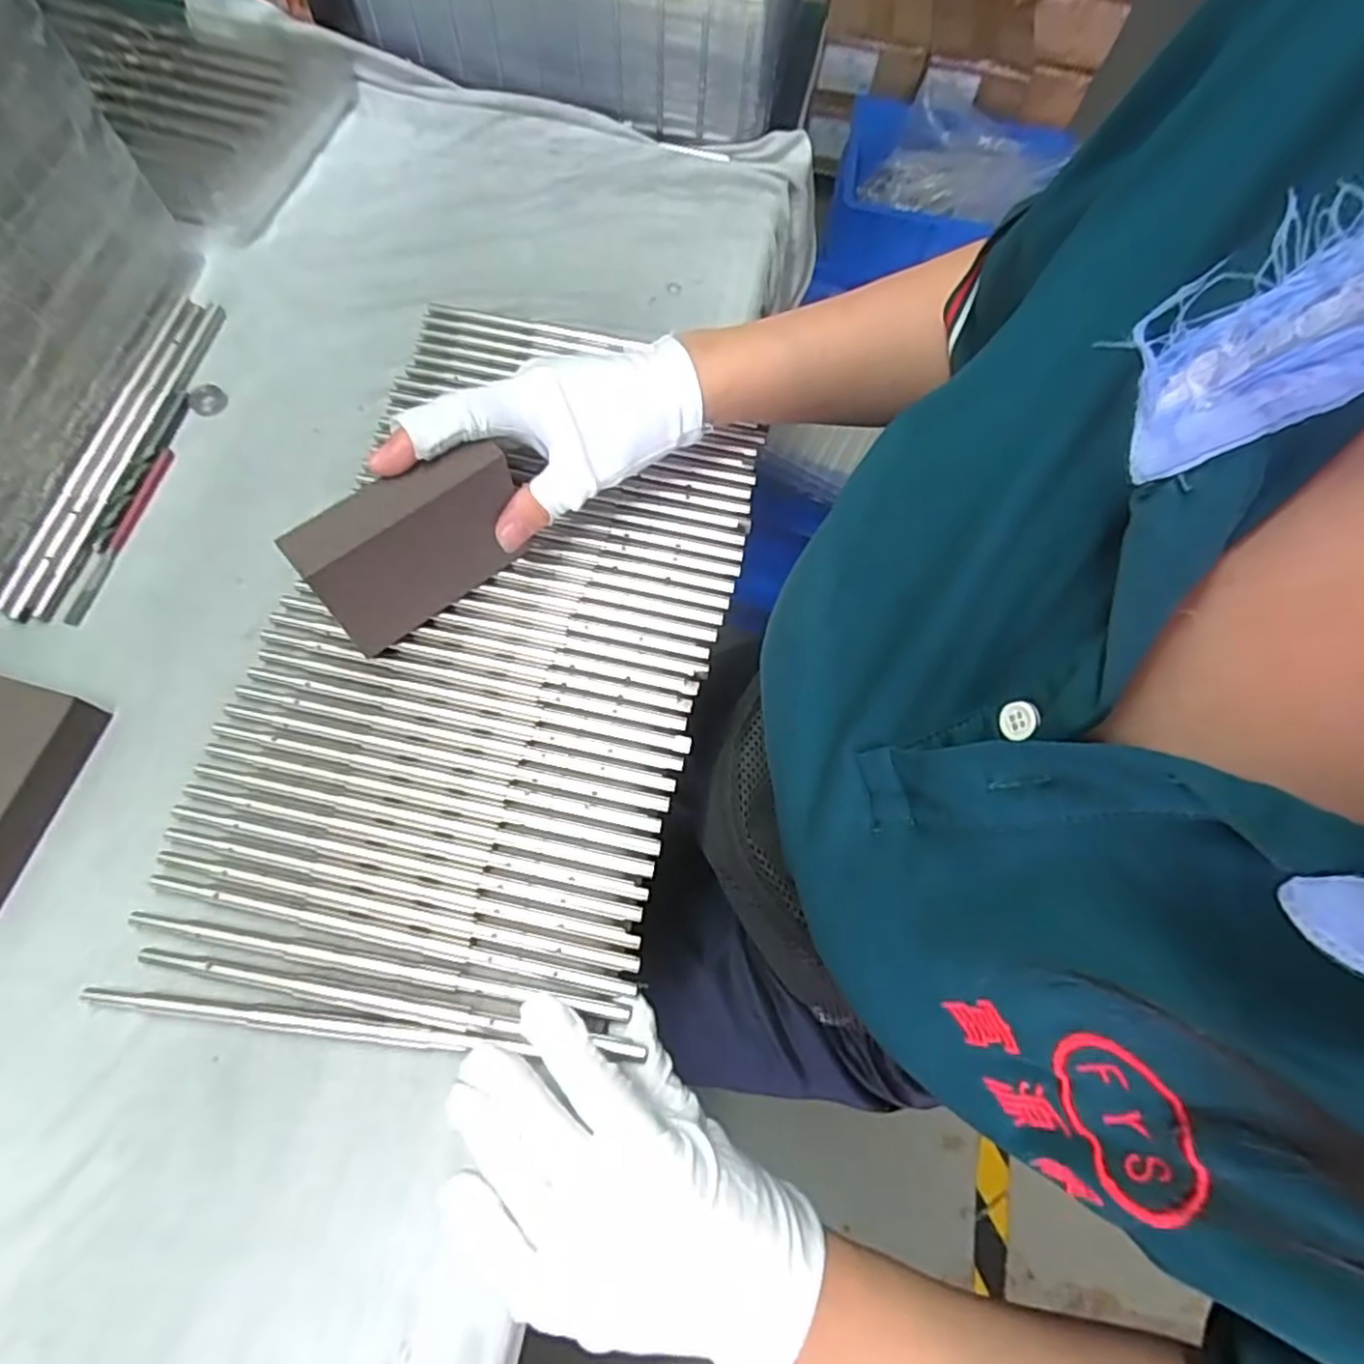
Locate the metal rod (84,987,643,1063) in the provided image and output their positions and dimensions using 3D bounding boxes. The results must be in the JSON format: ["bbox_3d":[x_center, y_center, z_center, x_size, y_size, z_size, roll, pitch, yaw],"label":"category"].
[{"bbox_3d":[-0.131,0.139,0.287,0.217,0.007,0.010,5,68,1],"label":"metal rod"}]

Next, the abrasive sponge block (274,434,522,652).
[{"bbox_3d":[-0.120,-0.063,0.323,0.095,0.073,0.025,-38,74,-16],"label":"abrasive sponge block"}]

